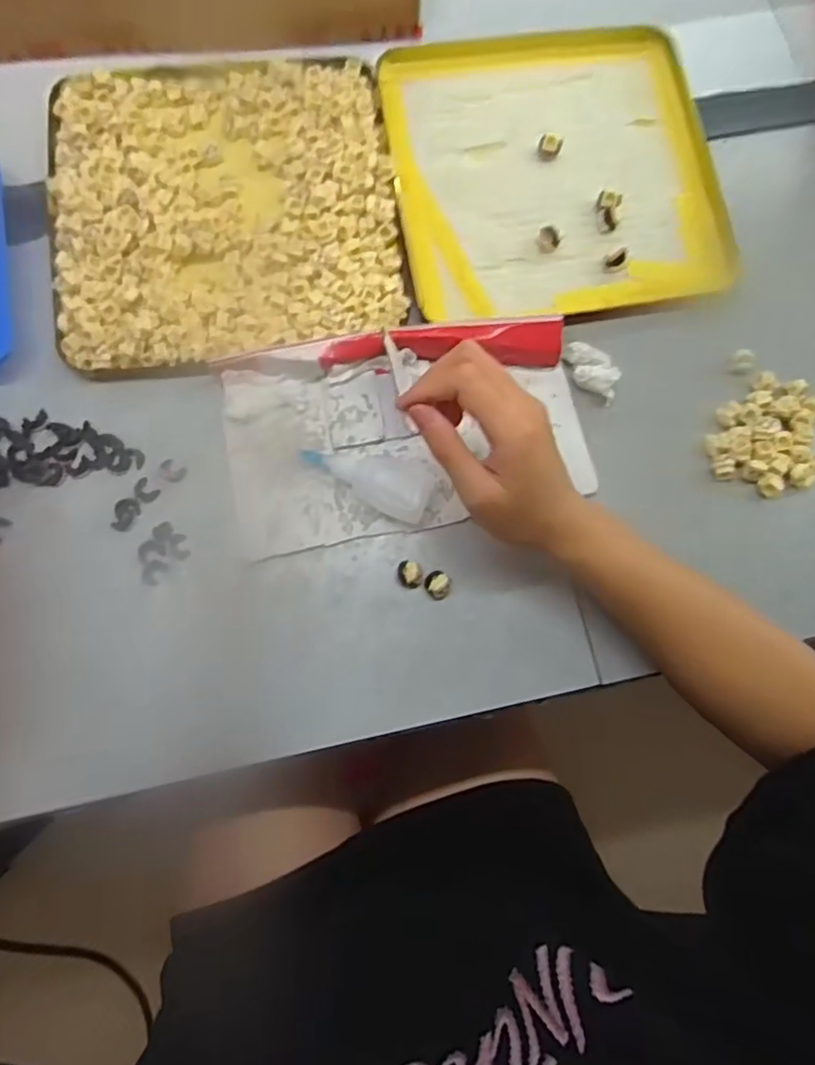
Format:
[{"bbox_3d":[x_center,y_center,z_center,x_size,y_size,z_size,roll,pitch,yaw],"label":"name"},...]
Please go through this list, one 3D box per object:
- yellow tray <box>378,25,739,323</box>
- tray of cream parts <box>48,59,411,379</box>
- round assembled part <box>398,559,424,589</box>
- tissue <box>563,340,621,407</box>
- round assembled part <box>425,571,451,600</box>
[{"bbox_3d":[0.109,-0.277,0.485,0.234,0.017,0.237,-10,77,-4],"label":"yellow tray"},{"bbox_3d":[-0.130,-0.236,0.450,0.237,0.021,0.236,-8,77,-4],"label":"tray of cream parts"},{"bbox_3d":[0.002,0.027,0.409,0.016,0.014,0.018,1,77,-2],"label":"round assembled part"},{"bbox_3d":[0.129,-0.113,0.443,0.046,0.019,0.023,36,78,6],"label":"tissue"},{"bbox_3d":[0.019,0.034,0.409,0.016,0.017,0.018,-31,80,-8],"label":"round assembled part"}]

